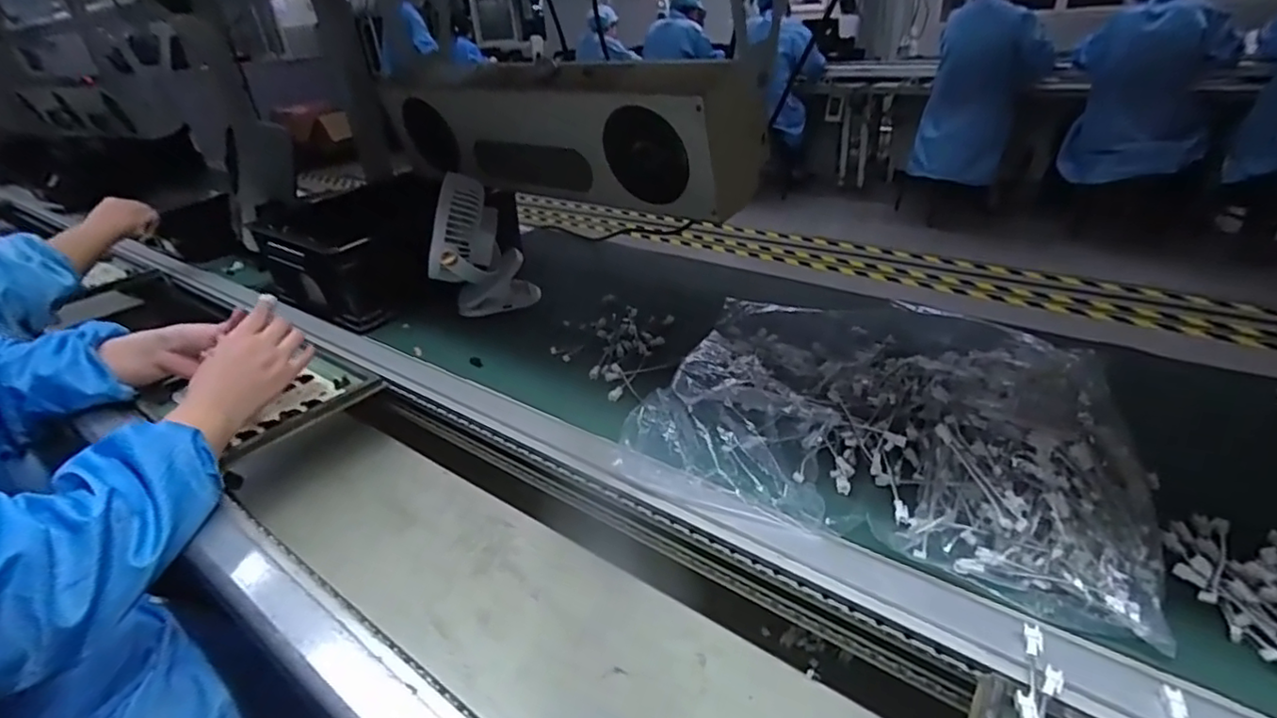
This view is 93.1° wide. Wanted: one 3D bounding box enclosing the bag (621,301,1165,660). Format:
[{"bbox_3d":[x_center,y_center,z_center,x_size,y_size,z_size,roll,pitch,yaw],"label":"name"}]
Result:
[{"bbox_3d":[0.215,0.043,0.561,0.416,0.081,0.302,12,35,25],"label":"bag"}]

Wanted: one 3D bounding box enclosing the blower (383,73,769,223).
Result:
[{"bbox_3d":[-0.128,-0.331,0.859,0.641,0.159,0.140,19,38,33],"label":"blower"}]

